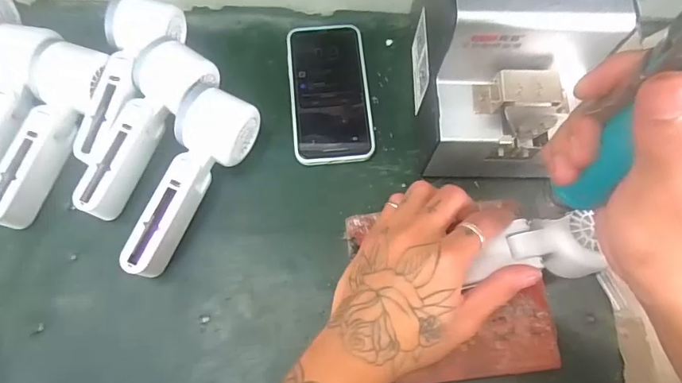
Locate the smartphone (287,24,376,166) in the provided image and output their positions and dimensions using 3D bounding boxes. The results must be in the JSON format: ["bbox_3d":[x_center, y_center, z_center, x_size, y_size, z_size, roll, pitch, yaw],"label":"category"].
[{"bbox_3d":[-0.011,-0.097,0.435,0.074,0.008,0.146,-5,70,-3],"label":"smartphone"}]

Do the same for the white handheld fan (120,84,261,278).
[{"bbox_3d":[-0.131,-0.009,0.381,0.056,0.047,0.161,23,71,7],"label":"white handheld fan"}]

